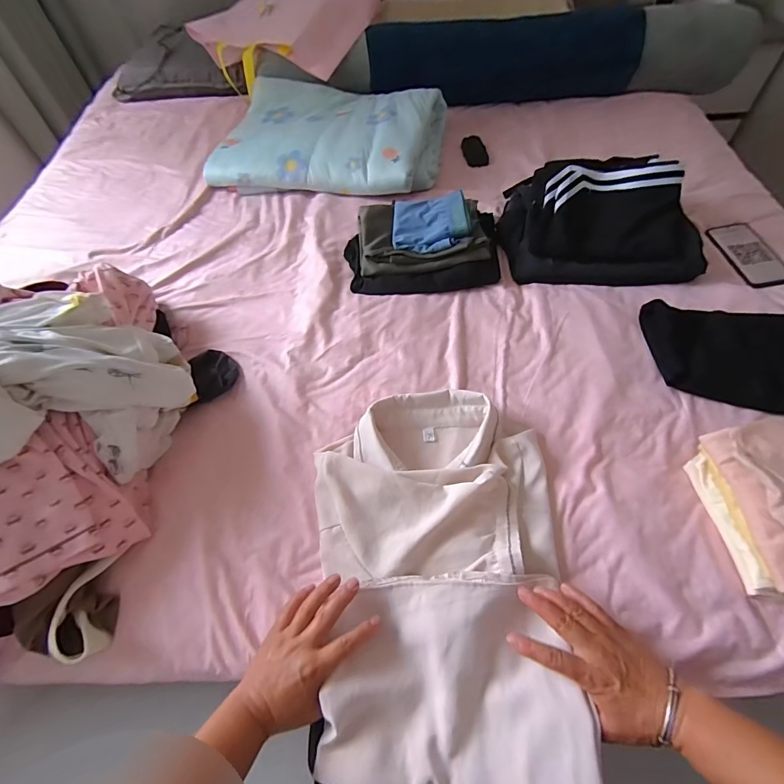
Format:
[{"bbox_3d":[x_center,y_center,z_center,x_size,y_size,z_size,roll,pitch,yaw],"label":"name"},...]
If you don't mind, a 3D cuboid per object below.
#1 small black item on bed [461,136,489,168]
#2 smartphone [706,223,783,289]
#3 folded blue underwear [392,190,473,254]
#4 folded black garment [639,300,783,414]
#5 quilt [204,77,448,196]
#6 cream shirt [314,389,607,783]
[{"bbox_3d":[0.205,-0.600,1.010,0.054,0.008,0.122,-20,62,10],"label":"small black item on bed"},{"bbox_3d":[0.651,-0.254,0.742,0.081,0.014,0.168,-5,58,1],"label":"smartphone"},{"bbox_3d":[0.073,-0.319,0.757,0.143,0.033,0.136,-1,58,4],"label":"folded blue underwear"},{"bbox_3d":[0.543,-0.052,0.599,0.300,0.045,0.165,12,60,11],"label":"folded black garment"},{"bbox_3d":[-0.150,-0.620,0.982,0.530,0.103,0.352,7,59,9],"label":"quilt"},{"bbox_3d":[0.052,0.192,0.481,0.285,0.049,0.431,-2,58,3],"label":"cream shirt"}]

